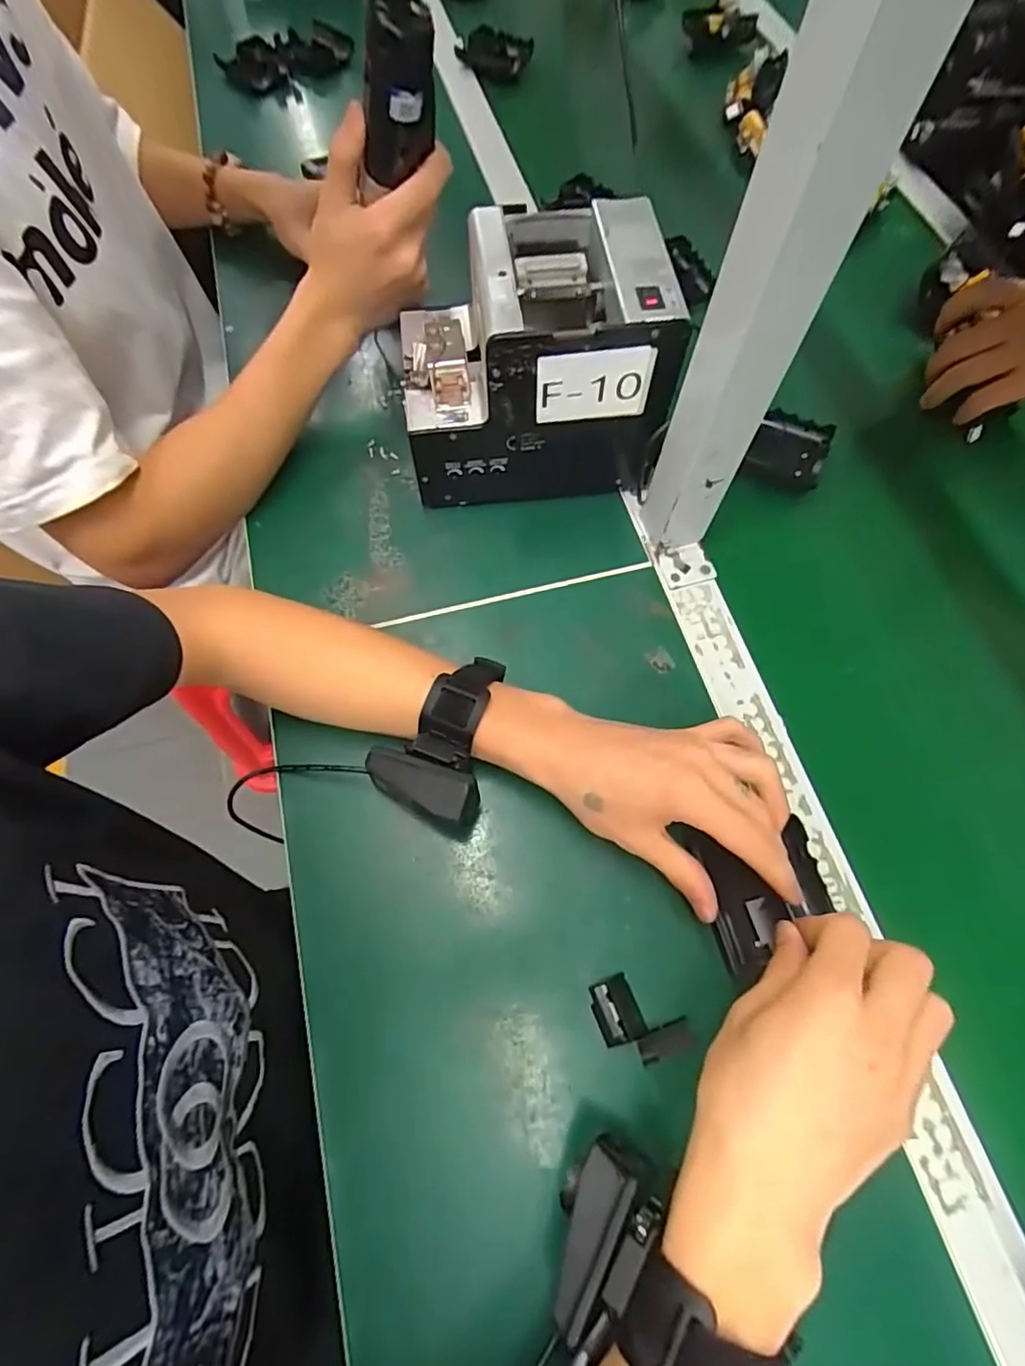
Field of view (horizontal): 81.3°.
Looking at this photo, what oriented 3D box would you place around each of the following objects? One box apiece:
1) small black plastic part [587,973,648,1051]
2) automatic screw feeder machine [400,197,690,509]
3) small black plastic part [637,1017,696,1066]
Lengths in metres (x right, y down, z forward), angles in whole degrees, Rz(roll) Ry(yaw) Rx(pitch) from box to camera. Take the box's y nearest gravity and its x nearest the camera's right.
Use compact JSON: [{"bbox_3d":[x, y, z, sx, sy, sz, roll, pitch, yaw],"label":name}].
[{"bbox_3d":[0.059,0.186,0.338,0.025,0.006,0.033,-20,68,-8],"label":"small black plastic part"},{"bbox_3d":[0.011,-0.230,0.437,0.175,0.150,0.121,-7,66,-2],"label":"automatic screw feeder machine"},{"bbox_3d":[0.086,0.201,0.334,0.032,0.006,0.015,-19,67,-8],"label":"small black plastic part"}]

